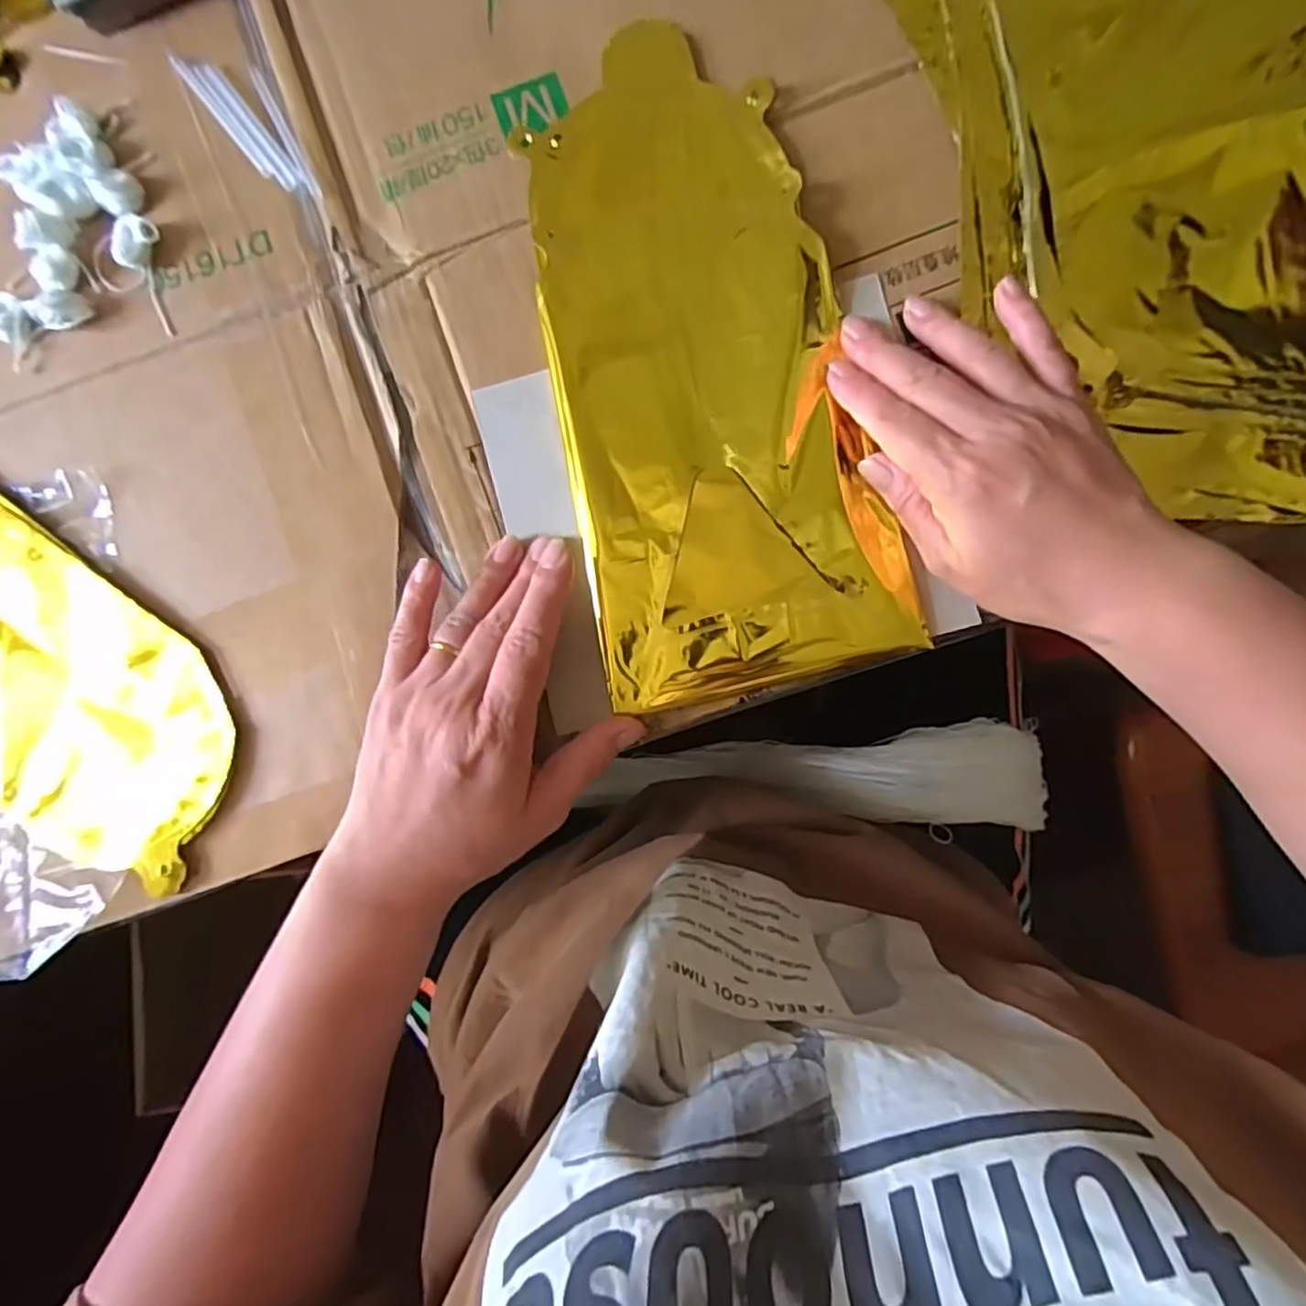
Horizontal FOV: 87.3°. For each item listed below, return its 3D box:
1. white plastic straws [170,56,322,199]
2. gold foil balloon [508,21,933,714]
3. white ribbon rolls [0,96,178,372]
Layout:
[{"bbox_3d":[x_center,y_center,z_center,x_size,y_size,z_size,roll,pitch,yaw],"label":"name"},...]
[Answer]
[{"bbox_3d":[-0.193,-0.259,0.332,0.030,0.004,0.102,-38,83,0],"label":"white plastic straws"},{"bbox_3d":[0.021,-0.134,0.309,0.133,0.011,0.297,-11,85,3],"label":"gold foil balloon"},{"bbox_3d":[-0.284,-0.203,0.329,0.088,0.011,0.116,-15,84,3],"label":"white ribbon rolls"}]

